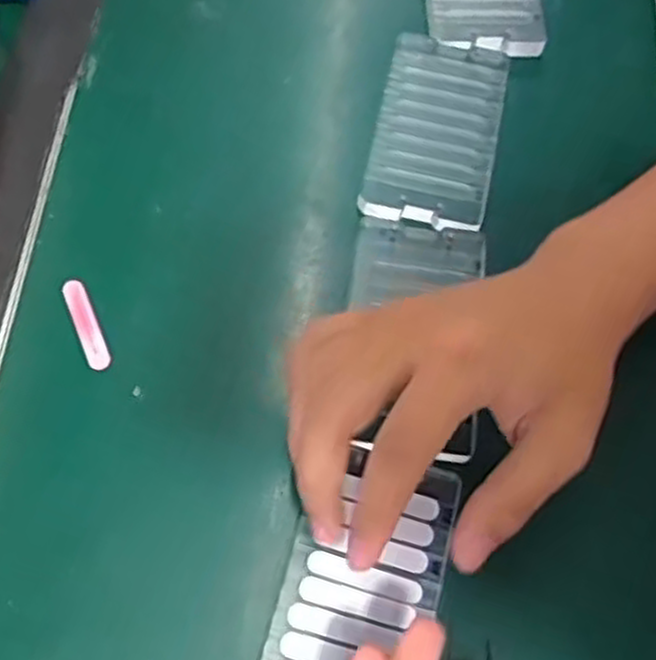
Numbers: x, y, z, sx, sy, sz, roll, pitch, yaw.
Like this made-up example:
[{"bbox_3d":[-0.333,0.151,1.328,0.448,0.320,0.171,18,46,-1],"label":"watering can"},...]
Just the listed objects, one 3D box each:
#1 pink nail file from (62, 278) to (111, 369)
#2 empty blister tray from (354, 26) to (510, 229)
[{"bbox_3d":[-0.123,-0.004,0.400,0.012,0.004,0.052,-23,69,-11],"label":"pink nail file"},{"bbox_3d":[0.062,-0.115,0.446,0.067,0.006,0.129,13,67,4],"label":"empty blister tray"}]

